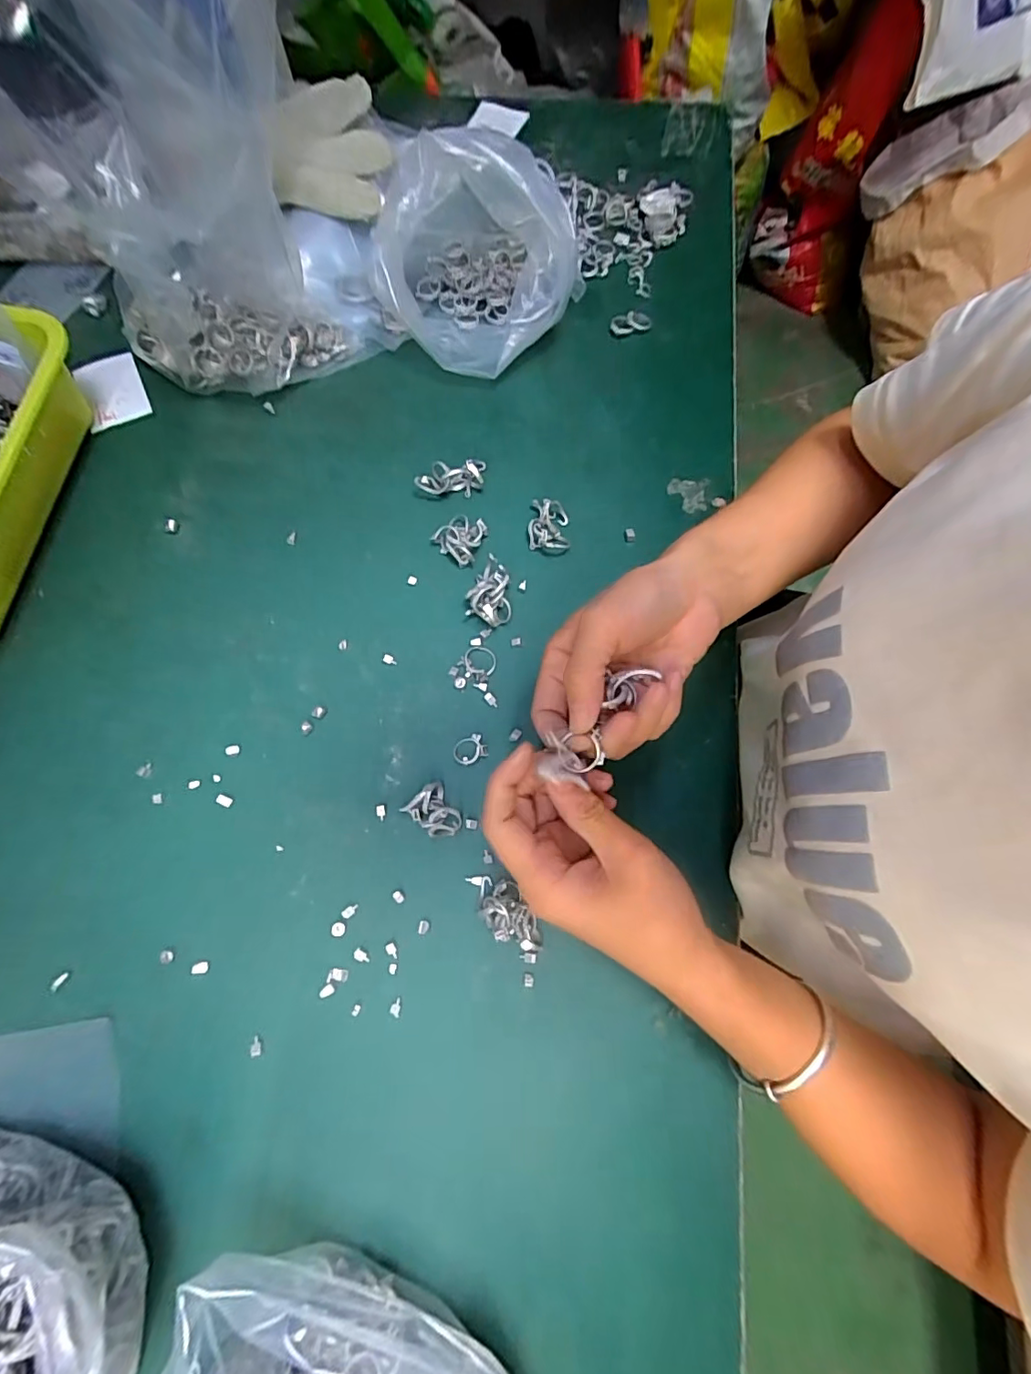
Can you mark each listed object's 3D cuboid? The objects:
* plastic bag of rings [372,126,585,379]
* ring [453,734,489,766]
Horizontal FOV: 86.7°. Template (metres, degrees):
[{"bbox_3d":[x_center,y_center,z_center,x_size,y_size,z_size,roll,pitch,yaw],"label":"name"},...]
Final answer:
[{"bbox_3d":[-0.039,-0.366,0.436,0.153,0.118,0.190,-11,73,-2],"label":"plastic bag of rings"},{"bbox_3d":[-0.031,0.042,0.372,0.023,0.004,0.018,-24,74,-5],"label":"ring"}]

